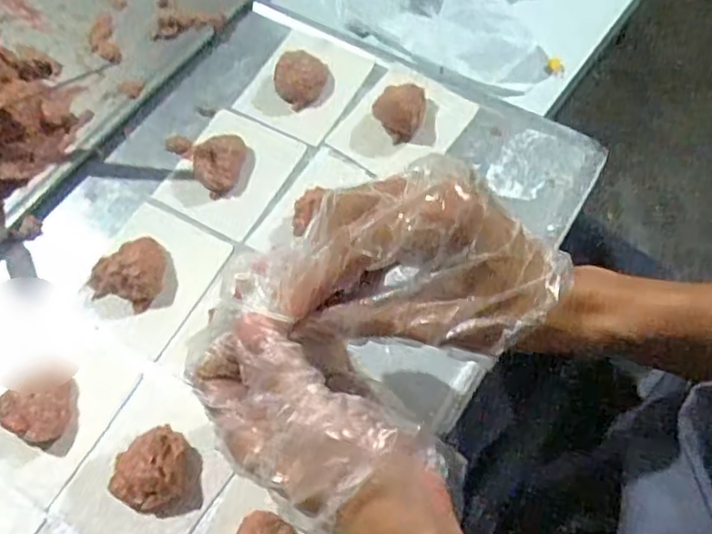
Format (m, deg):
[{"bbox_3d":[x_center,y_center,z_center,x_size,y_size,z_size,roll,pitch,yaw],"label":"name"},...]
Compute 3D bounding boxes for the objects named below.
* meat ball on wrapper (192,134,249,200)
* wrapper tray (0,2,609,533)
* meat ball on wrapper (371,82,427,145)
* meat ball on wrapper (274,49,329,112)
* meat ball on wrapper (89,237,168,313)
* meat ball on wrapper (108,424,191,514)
[{"bbox_3d":[-0.089,-0.068,0.425,0.036,0.021,0.036,-1,63,2],"label":"meat ball on wrapper"},{"bbox_3d":[-0.083,0.024,0.379,0.295,0.024,0.448,30,68,16],"label":"wrapper tray"},{"bbox_3d":[0.029,-0.107,0.438,0.033,0.017,0.043,11,64,8],"label":"meat ball on wrapper"},{"bbox_3d":[-0.039,-0.133,0.456,0.036,0.020,0.037,-6,63,0],"label":"meat ball on wrapper"},{"bbox_3d":[-0.138,0.005,0.388,0.046,0.023,0.040,-20,64,-7],"label":"meat ball on wrapper"},{"bbox_3d":[-0.106,0.107,0.335,0.042,0.024,0.037,-38,67,-15],"label":"meat ball on wrapper"}]

